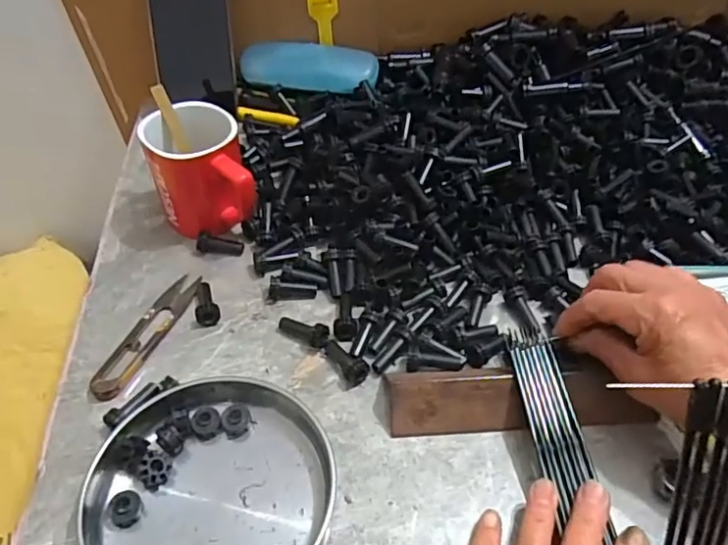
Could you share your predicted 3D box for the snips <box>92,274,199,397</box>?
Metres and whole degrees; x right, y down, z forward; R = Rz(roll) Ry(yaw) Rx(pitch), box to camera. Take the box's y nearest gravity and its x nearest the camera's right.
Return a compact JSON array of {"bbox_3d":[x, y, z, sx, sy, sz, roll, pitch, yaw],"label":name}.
[{"bbox_3d":[-0.159,0.042,0.424,0.027,0.010,0.115,15,49,12],"label":"snips"}]

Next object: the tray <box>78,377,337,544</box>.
[{"bbox_3d":[-0.092,0.128,0.349,0.142,0.020,0.142,1,47,-1],"label":"tray"}]

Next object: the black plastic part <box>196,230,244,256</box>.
[{"bbox_3d":[-0.120,-0.023,0.485,0.038,0.013,0.014,13,52,-6],"label":"black plastic part"}]

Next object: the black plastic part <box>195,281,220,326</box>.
[{"bbox_3d":[-0.121,0.021,0.444,0.017,0.015,0.046,-13,40,-11],"label":"black plastic part"}]

